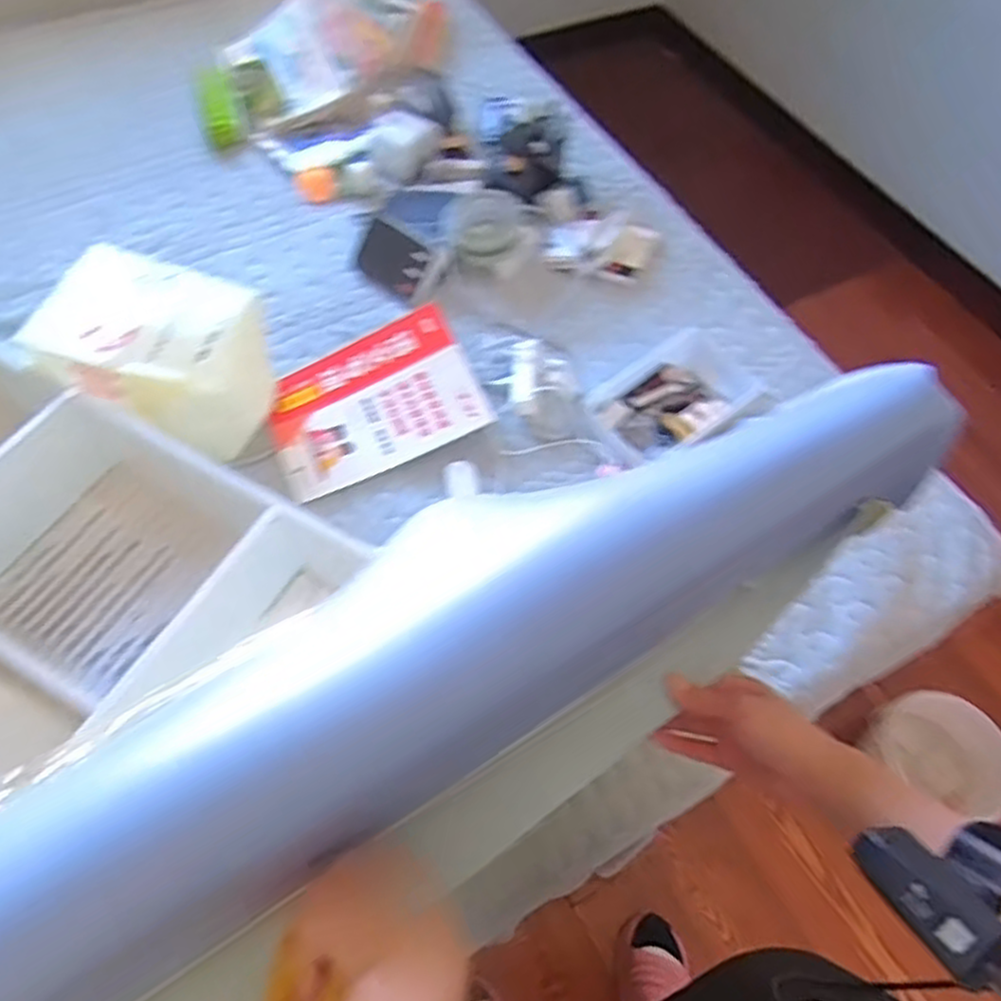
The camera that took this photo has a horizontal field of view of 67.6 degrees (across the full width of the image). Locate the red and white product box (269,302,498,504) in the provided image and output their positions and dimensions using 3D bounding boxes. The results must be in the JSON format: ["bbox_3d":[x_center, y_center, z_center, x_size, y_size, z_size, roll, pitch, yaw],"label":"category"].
[{"bbox_3d":[-0.177,-0.140,1.046,0.285,0.020,0.202,-24,71,-3],"label":"red and white product box"}]

